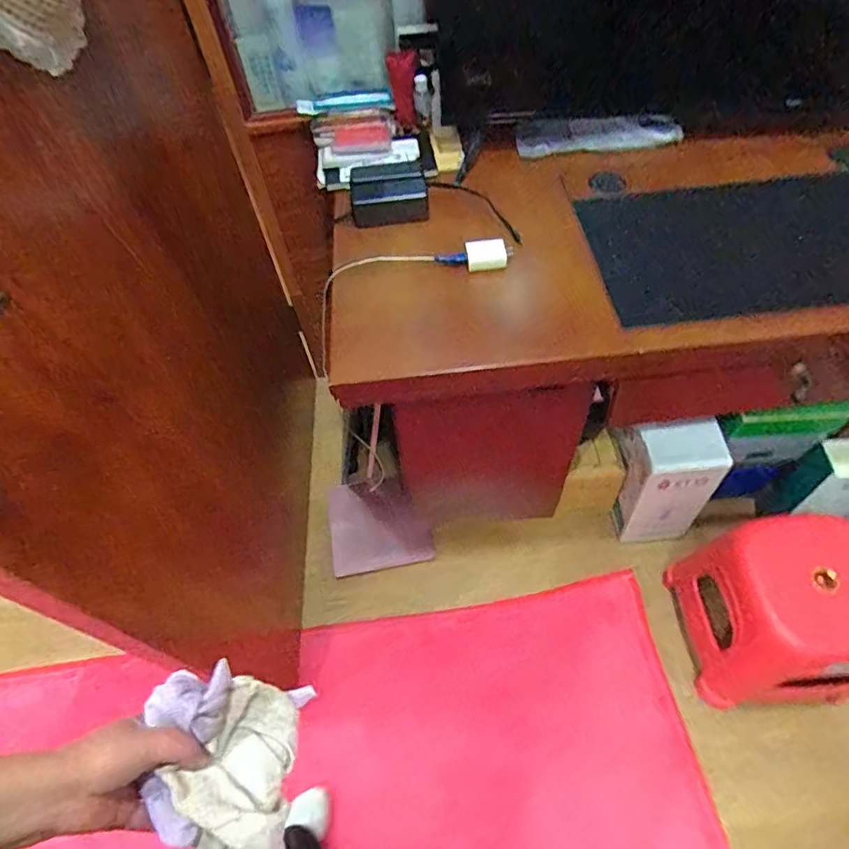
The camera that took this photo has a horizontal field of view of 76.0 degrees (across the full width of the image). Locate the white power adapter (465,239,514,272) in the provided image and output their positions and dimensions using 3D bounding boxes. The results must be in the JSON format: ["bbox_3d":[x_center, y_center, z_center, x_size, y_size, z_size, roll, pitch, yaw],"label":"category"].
[{"bbox_3d":[0.102,-0.265,0.846,0.073,0.037,0.039,-3,53,2],"label":"white power adapter"}]

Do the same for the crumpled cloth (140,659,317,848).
[{"bbox_3d":[-0.170,0.310,0.468,0.060,0.151,0.172,-23,51,37],"label":"crumpled cloth"}]

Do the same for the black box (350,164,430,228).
[{"bbox_3d":[-0.062,-0.408,0.961,0.129,0.052,0.120,-5,53,0],"label":"black box"}]

